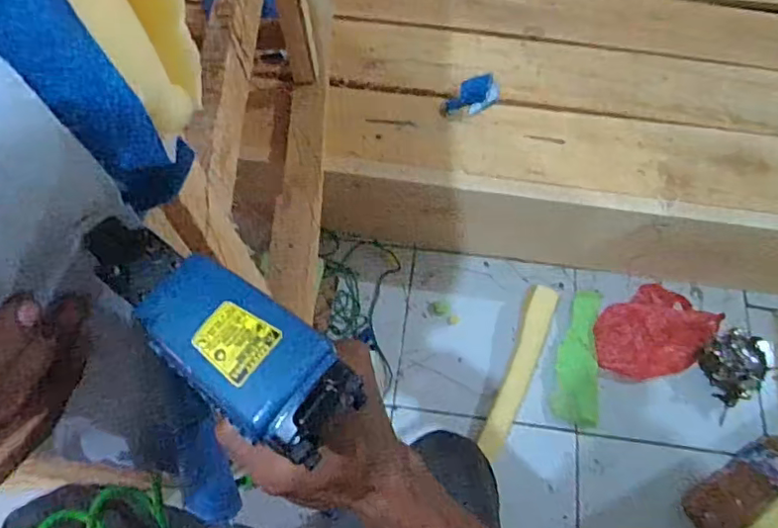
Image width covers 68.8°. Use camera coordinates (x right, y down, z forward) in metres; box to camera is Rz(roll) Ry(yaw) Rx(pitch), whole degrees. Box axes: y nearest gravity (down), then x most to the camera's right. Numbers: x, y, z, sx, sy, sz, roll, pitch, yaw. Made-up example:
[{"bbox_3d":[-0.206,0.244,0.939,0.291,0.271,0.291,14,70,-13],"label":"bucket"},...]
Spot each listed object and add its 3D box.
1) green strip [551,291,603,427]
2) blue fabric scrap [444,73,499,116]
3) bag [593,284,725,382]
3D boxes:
[{"bbox_3d":[0.324,0.155,0.961,0.070,0.022,0.228,11,64,6],"label":"green strip"},{"bbox_3d":[0.139,-0.282,0.965,0.100,0.041,0.049,-24,65,-11],"label":"blue fabric scrap"},{"bbox_3d":[0.456,0.115,0.983,0.162,0.043,0.204,41,71,19],"label":"bag"}]

